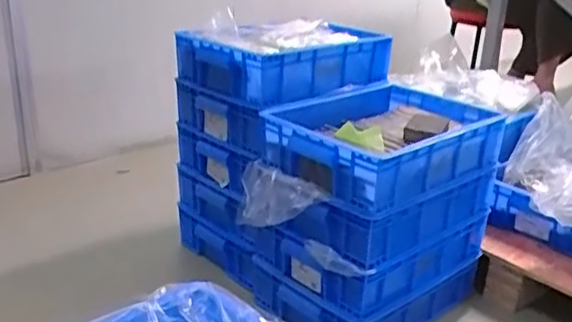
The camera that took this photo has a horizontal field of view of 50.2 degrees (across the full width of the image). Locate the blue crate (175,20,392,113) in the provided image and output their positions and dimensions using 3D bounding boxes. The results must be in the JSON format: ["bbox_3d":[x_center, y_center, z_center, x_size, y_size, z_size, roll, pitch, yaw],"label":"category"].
[{"bbox_3d":[0.003,-0.230,1.357,0.411,0.111,0.272,-16,28,-39],"label":"blue crate"}]

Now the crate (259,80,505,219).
[{"bbox_3d":[0.184,-0.043,1.201,0.418,0.102,0.325,-16,27,-38],"label":"crate"}]

